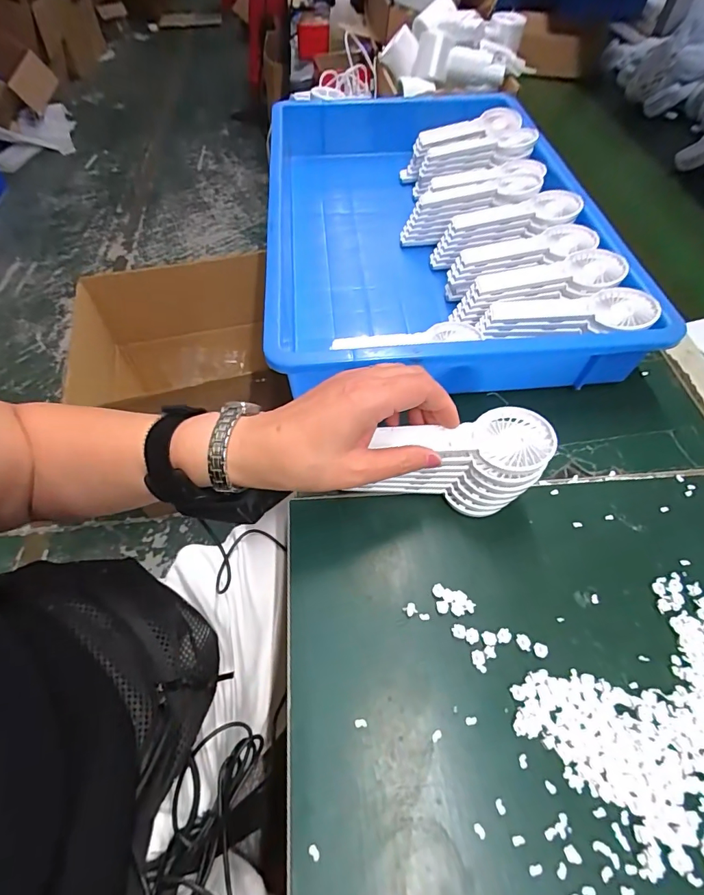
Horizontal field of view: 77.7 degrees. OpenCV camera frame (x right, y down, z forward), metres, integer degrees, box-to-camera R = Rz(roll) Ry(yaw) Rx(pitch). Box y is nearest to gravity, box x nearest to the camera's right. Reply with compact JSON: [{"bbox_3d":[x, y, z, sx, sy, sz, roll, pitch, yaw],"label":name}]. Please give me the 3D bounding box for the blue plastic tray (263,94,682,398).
[{"bbox_3d":[0.092,-0.292,0.553,0.359,0.082,0.568,-2,55,-2],"label":"blue plastic tray"}]

